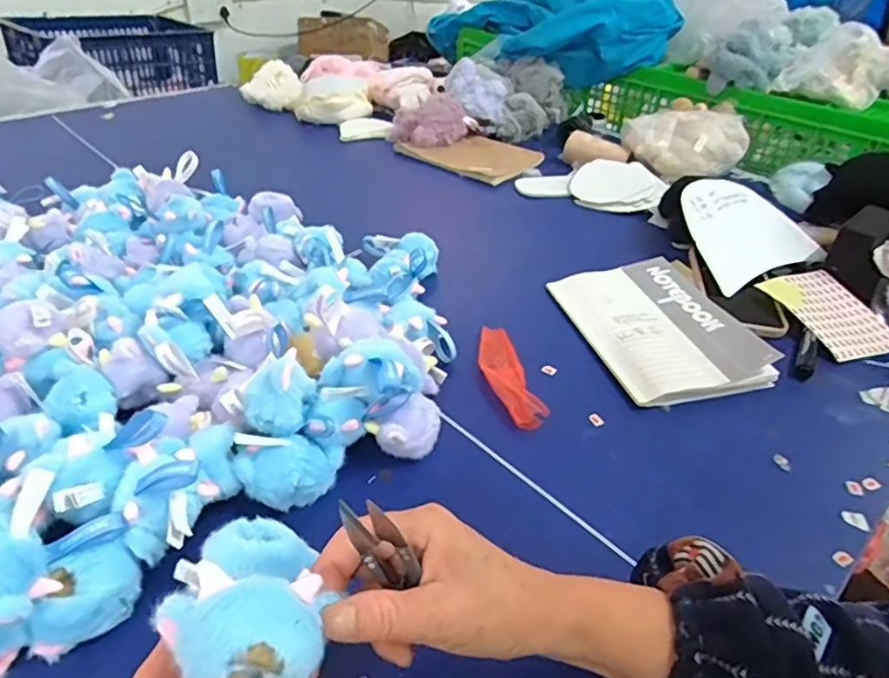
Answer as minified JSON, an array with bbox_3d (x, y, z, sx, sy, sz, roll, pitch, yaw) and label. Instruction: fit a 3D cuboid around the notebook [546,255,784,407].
[{"bbox_3d":[0.212,-0.012,0.590,0.143,0.033,0.194,-9,39,-16],"label":"notebook"}]

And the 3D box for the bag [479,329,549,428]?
[{"bbox_3d":[0.056,0.030,0.534,0.037,0.011,0.135,-6,38,-12],"label":"bag"}]

